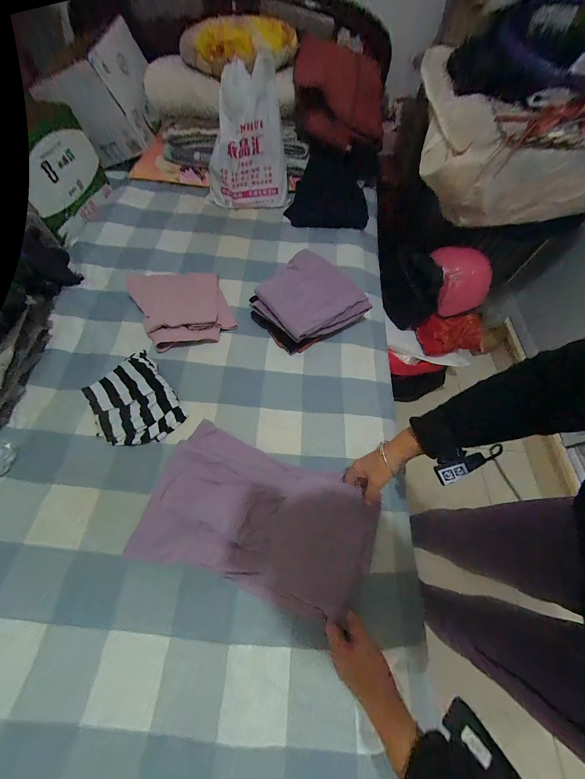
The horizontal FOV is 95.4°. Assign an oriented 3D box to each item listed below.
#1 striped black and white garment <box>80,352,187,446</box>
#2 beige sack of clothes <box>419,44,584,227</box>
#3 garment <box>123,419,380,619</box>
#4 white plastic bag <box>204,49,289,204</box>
[{"bbox_3d":[-0.348,0.027,0.583,0.159,0.041,0.196,-34,69,-19],"label":"striped black and white garment"},{"bbox_3d":[0.636,-0.619,0.711,0.555,0.230,0.213,6,62,0],"label":"beige sack of clothes"},{"bbox_3d":[-0.052,0.227,0.490,0.390,0.043,0.233,16,63,5],"label":"garment"},{"bbox_3d":[-0.158,-0.807,0.874,0.278,0.303,0.153,-4,63,-5],"label":"white plastic bag"}]

